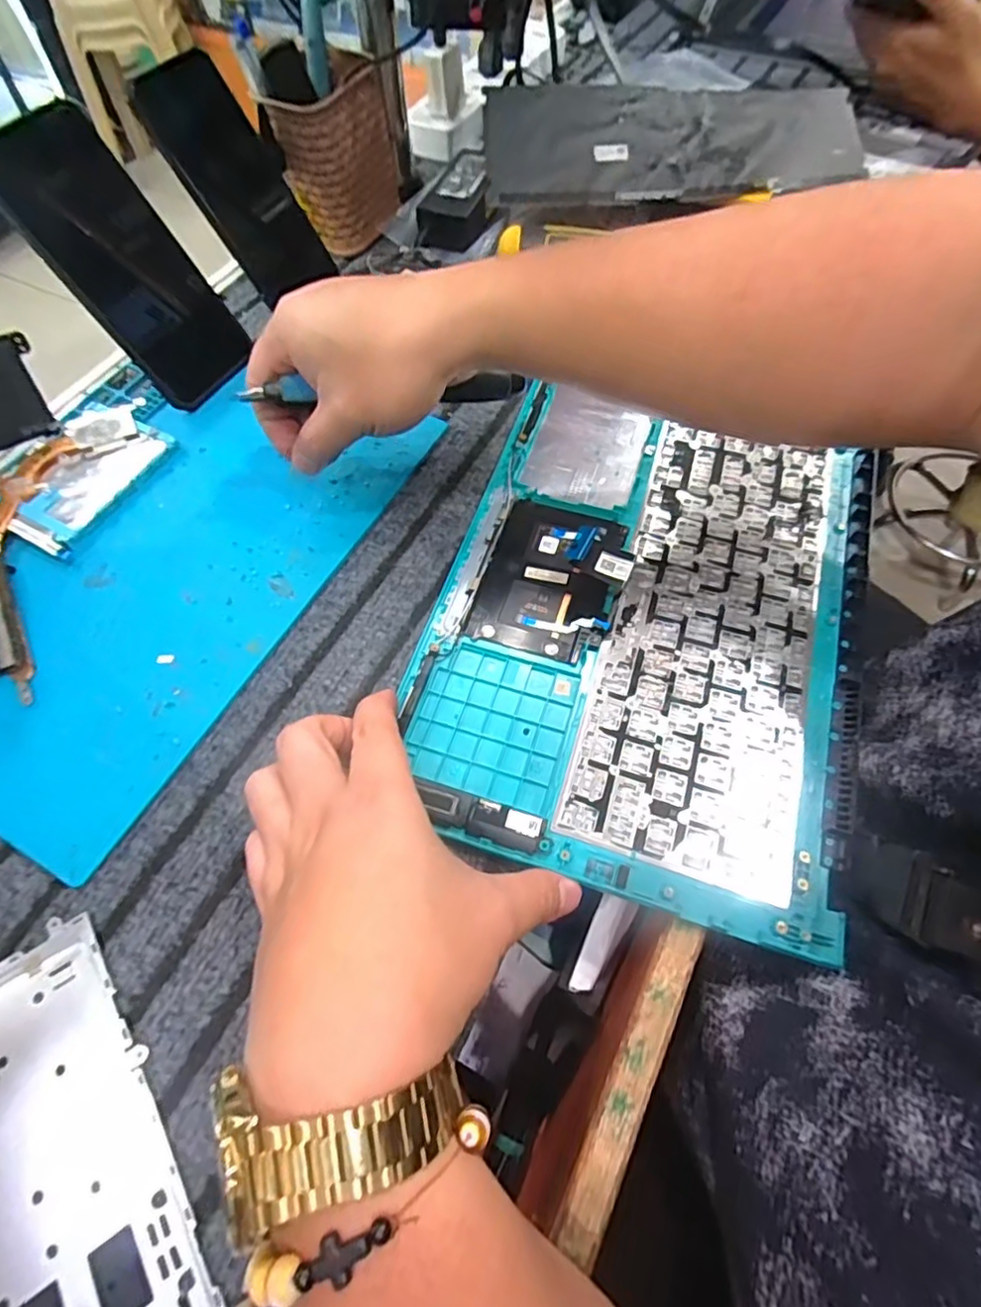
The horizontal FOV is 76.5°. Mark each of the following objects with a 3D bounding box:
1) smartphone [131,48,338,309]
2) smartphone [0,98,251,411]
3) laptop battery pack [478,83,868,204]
[{"bbox_3d":[-0.181,-0.342,0.455,0.012,0.141,0.078,15,63,42],"label":"smartphone"},{"bbox_3d":[-0.230,-0.248,0.400,0.016,0.158,0.080,13,58,44],"label":"smartphone"},{"bbox_3d":[0.153,-0.430,0.521,0.308,0.014,0.106,0,84,-1],"label":"laptop battery pack"}]

